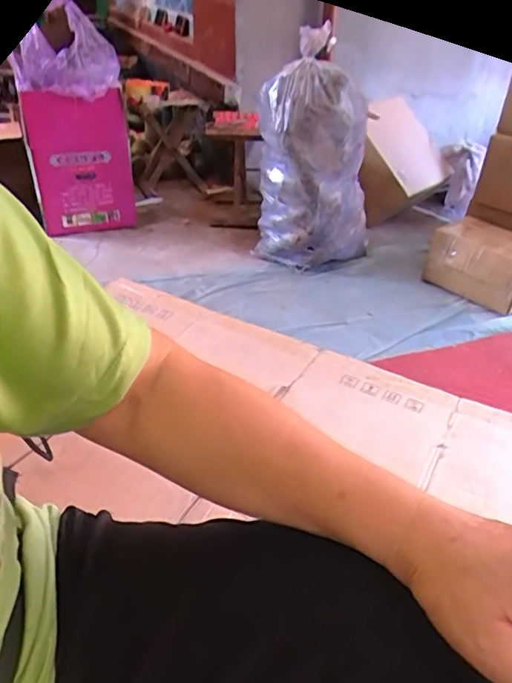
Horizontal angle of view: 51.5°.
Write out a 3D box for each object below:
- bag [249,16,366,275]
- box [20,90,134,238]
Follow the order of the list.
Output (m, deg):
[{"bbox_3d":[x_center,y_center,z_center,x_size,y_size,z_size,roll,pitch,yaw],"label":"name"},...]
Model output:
[{"bbox_3d":[0.153,-0.480,1.470,0.322,0.542,0.291,14,37,16],"label":"bag"},{"bbox_3d":[-0.542,-0.542,1.650,0.283,0.412,0.041,-11,31,-19],"label":"box"}]

